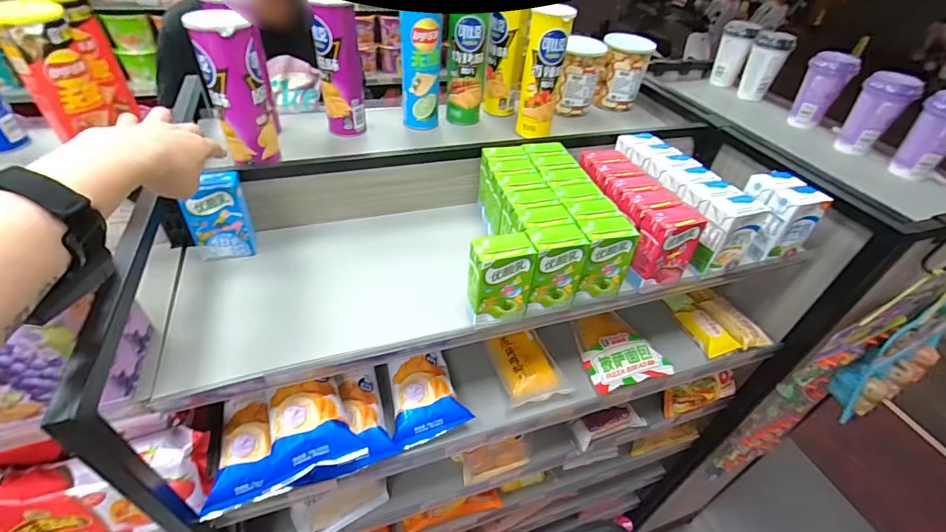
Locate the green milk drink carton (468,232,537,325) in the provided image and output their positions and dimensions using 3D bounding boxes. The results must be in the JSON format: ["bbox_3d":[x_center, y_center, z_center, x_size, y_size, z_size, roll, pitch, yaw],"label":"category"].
[{"bbox_3d":[0.028,0.017,0.490,0.075,0.099,0.040,-10,43,-17],"label":"green milk drink carton"}]

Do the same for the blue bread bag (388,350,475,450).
[{"bbox_3d":[-0.067,0.171,0.584,0.095,0.041,0.119,-11,44,-19],"label":"blue bread bag"}]

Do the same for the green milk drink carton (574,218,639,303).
[{"bbox_3d":[0.156,-0.008,0.531,0.063,0.098,0.040,-6,42,-13],"label":"green milk drink carton"}]

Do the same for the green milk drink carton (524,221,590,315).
[{"bbox_3d":[0.096,0.003,0.517,0.071,0.101,0.045,-7,43,-15],"label":"green milk drink carton"}]

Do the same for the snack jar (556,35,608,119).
[{"bbox_3d":[0.219,-0.388,0.879,0.074,0.131,0.102,13,42,8],"label":"snack jar"}]

